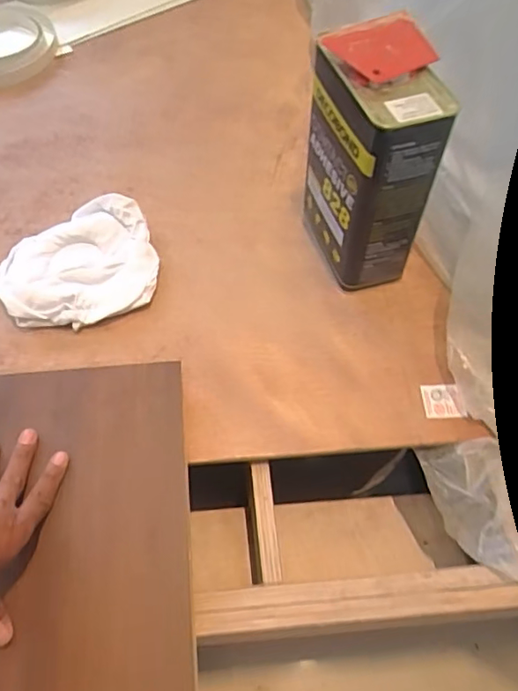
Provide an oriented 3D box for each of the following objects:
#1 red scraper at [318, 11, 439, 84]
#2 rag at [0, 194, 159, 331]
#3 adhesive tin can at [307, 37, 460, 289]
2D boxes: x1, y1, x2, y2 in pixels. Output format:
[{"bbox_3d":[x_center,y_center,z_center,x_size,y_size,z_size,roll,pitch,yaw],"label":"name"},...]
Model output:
[{"bbox_3d":[0.123,-0.299,0.549,0.095,0.011,0.082,-25,66,-11],"label":"red scraper"},{"bbox_3d":[-0.233,-0.103,0.707,0.197,0.038,0.177,-18,59,-9],"label":"rag"},{"bbox_3d":[0.122,-0.194,0.636,0.090,0.241,0.149,-16,59,-8],"label":"adhesive tin can"}]

